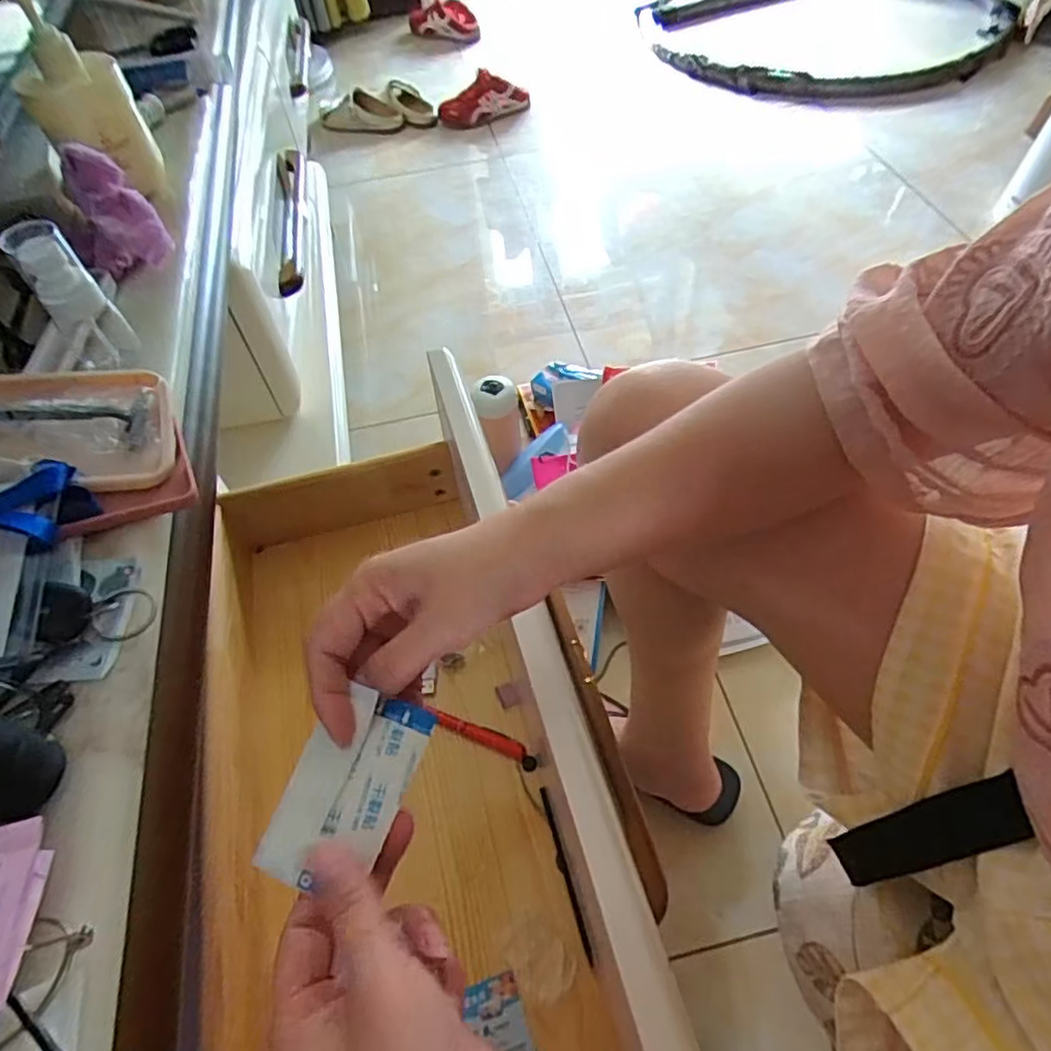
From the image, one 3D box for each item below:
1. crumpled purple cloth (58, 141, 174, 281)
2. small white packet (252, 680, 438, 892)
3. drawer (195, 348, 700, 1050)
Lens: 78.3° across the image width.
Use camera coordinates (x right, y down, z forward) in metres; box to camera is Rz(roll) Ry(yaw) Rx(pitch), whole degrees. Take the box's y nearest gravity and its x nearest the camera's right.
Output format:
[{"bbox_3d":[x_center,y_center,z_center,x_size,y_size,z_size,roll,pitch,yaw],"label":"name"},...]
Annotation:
[{"bbox_3d":[-0.298,-0.223,0.462,0.058,0.071,0.051,-33,59,-18],"label":"crumpled purple cloth"},{"bbox_3d":[-0.080,0.116,0.288,0.049,0.004,0.083,19,65,10],"label":"small white packet"},{"bbox_3d":[-0.099,0.165,0.481,0.262,0.172,0.538,-15,55,-7],"label":"drawer"}]

